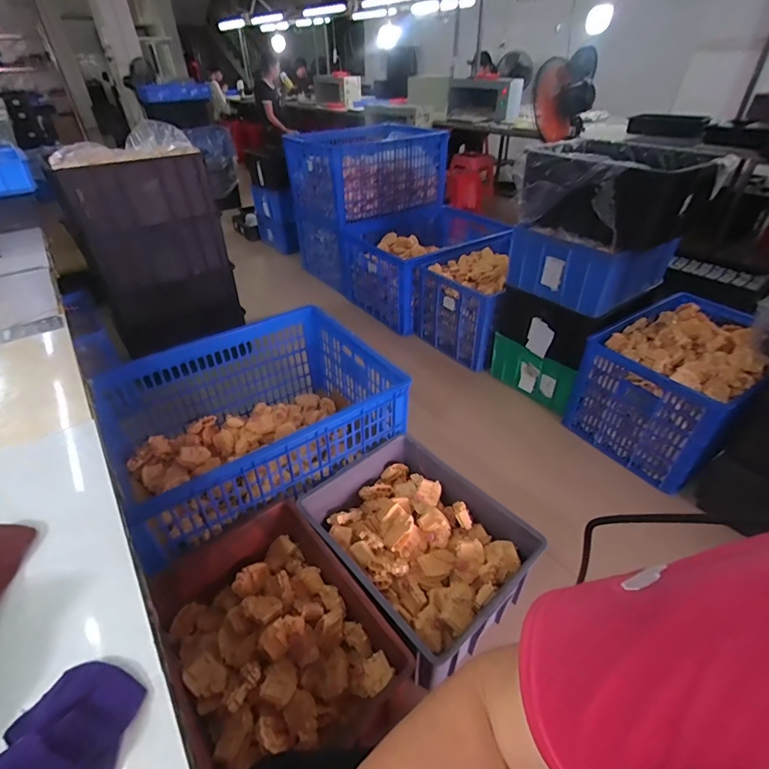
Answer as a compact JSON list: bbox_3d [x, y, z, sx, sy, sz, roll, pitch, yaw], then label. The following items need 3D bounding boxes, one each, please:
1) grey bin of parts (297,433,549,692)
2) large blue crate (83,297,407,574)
[{"bbox_3d":[0.072,0.444,1.168,0.405,0.252,0.558,-28,46,-31],"label":"grey bin of parts"},{"bbox_3d":[-0.417,0.122,1.375,0.796,0.356,0.638,-26,45,-29],"label":"large blue crate"}]

